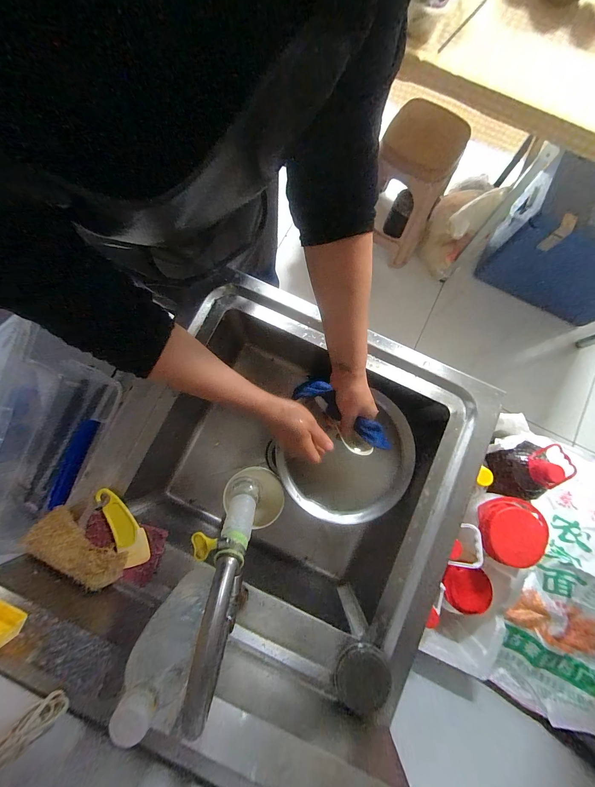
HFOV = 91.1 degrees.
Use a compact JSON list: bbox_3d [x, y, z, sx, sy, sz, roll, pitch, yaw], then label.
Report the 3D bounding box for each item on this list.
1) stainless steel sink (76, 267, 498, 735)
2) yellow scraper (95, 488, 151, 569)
[{"bbox_3d":[-0.025,0.138,0.602,0.604,0.241,0.565,24,81,4],"label":"stainless steel sink"},{"bbox_3d":[-0.275,0.208,0.460,0.044,0.017,0.129,-28,81,-5],"label":"yellow scraper"}]

